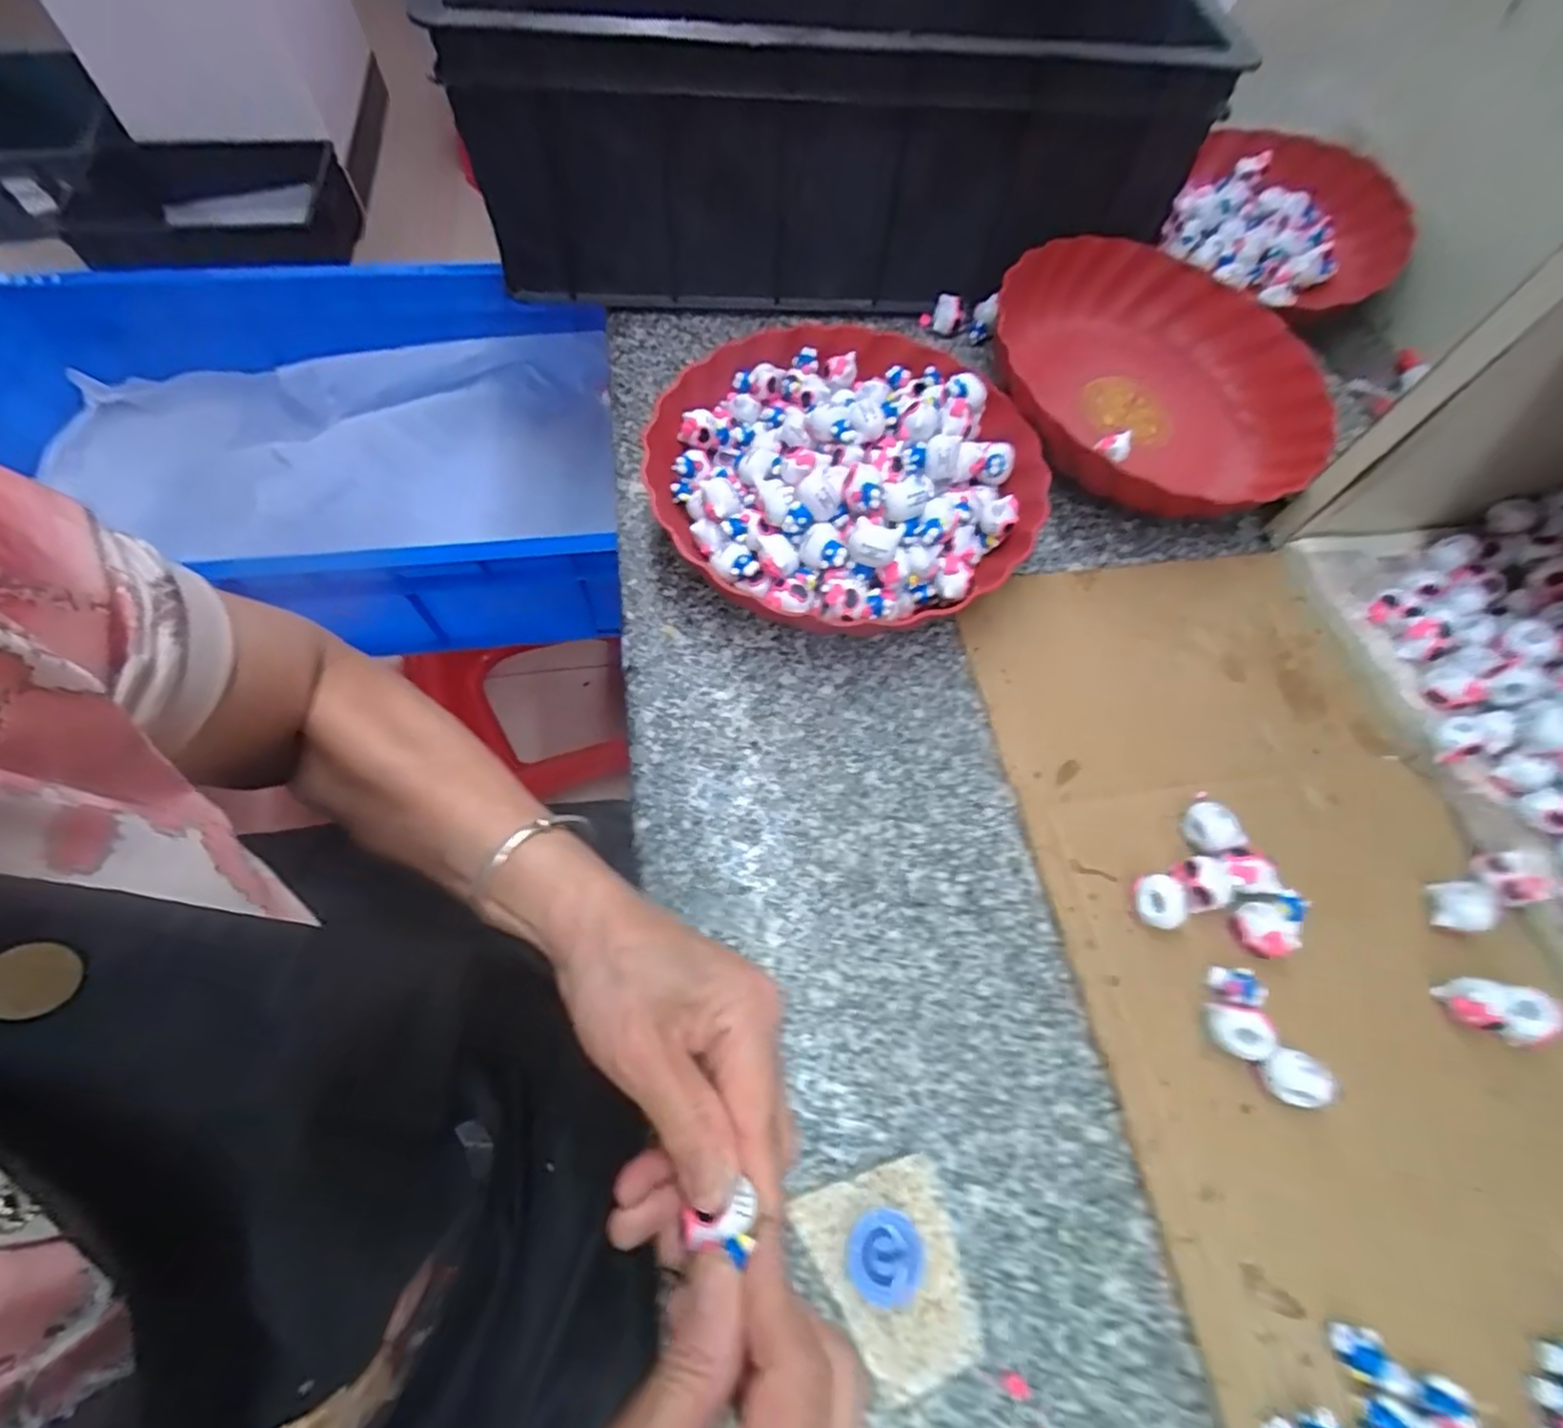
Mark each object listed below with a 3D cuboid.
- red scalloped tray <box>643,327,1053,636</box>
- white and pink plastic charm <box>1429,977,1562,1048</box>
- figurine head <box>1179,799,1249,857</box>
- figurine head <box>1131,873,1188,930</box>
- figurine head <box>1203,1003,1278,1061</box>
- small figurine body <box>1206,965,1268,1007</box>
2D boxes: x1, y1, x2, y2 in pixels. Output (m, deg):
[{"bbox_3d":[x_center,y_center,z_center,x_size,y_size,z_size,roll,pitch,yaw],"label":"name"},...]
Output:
[{"bbox_3d":[0.040,-0.156,0.430,0.240,0.071,0.237,40,70,17],"label":"red scalloped tray"},{"bbox_3d":[0.340,0.141,0.316,0.048,0.022,0.026,9,64,4],"label":"white and pink plastic charm"},{"bbox_3d":[0.224,0.062,0.355,0.024,0.023,0.027,-12,64,-6],"label":"figurine head"},{"bbox_3d":[0.185,0.093,0.333,0.022,0.019,0.024,0,64,0],"label":"figurine head"},{"bbox_3d":[0.208,0.145,0.308,0.021,0.021,0.023,2,64,1],"label":"figurine head"},{"bbox_3d":[0.216,0.129,0.320,0.021,0.010,0.017,2,64,1],"label":"small figurine body"}]

